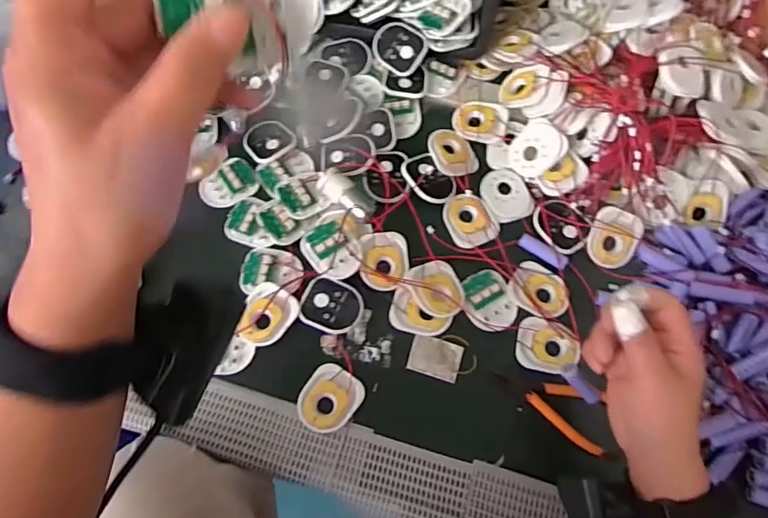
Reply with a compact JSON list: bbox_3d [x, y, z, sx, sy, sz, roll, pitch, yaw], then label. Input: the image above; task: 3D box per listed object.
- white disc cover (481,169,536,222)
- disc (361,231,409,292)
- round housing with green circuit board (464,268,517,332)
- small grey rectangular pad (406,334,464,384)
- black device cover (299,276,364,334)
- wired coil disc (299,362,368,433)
[{"bbox_3d":[0.132,-0.070,0.550,0.048,0.012,0.058,-27,69,-13],"label":"white disc cover"},{"bbox_3d":[0.001,0.000,0.513,0.046,0.009,0.057,0,65,-2],"label":"disc"},{"bbox_3d":[0.102,0.041,0.507,0.050,0.014,0.059,-23,68,-12],"label":"round housing with green circuit board"},{"bbox_3d":[0.049,0.093,0.492,0.048,0.006,0.036,16,66,6],"label":"small grey rectangular pad"},{"bbox_3d":[-0.050,0.044,0.493,0.057,0.006,0.046,19,66,7],"label":"black device cover"},{"bbox_3d":[-0.048,0.126,0.466,0.050,0.010,0.057,29,68,12],"label":"wired coil disc"}]

